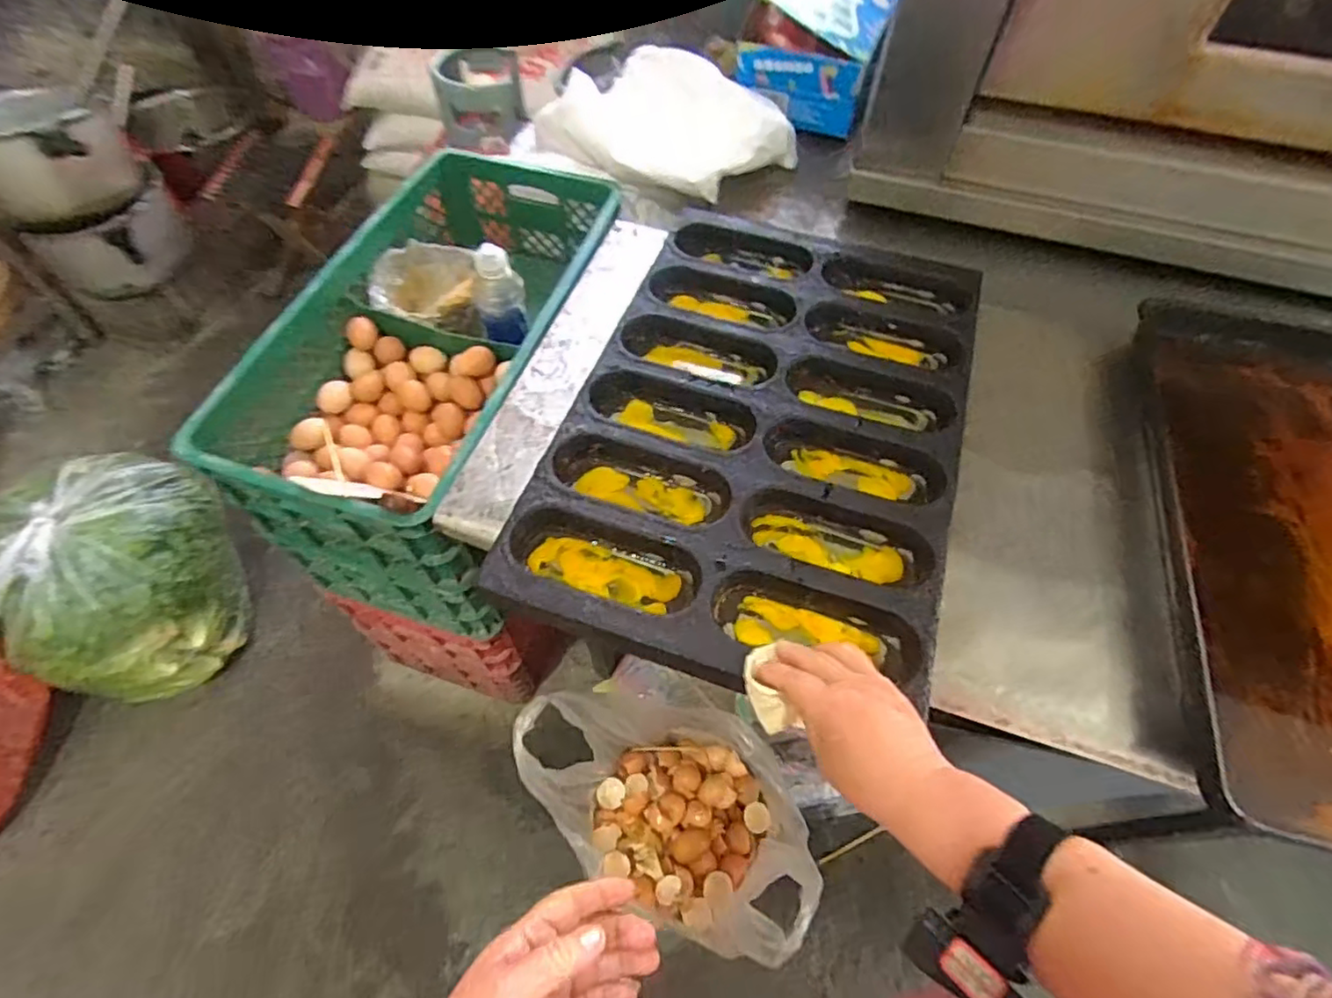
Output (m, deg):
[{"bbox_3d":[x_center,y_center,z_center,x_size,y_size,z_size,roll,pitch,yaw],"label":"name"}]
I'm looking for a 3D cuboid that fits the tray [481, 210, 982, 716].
[{"bbox_3d":[0.111,-0.094,0.703,0.418,0.049,0.589,15,59,9],"label":"tray"}]

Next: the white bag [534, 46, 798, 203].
[{"bbox_3d":[-0.007,-0.596,1.005,0.384,0.094,0.200,31,63,17],"label":"white bag"}]

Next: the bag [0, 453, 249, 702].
[{"bbox_3d":[-1.068,0.152,1.227,0.390,0.286,0.408,-18,60,-11],"label":"bag"}]

